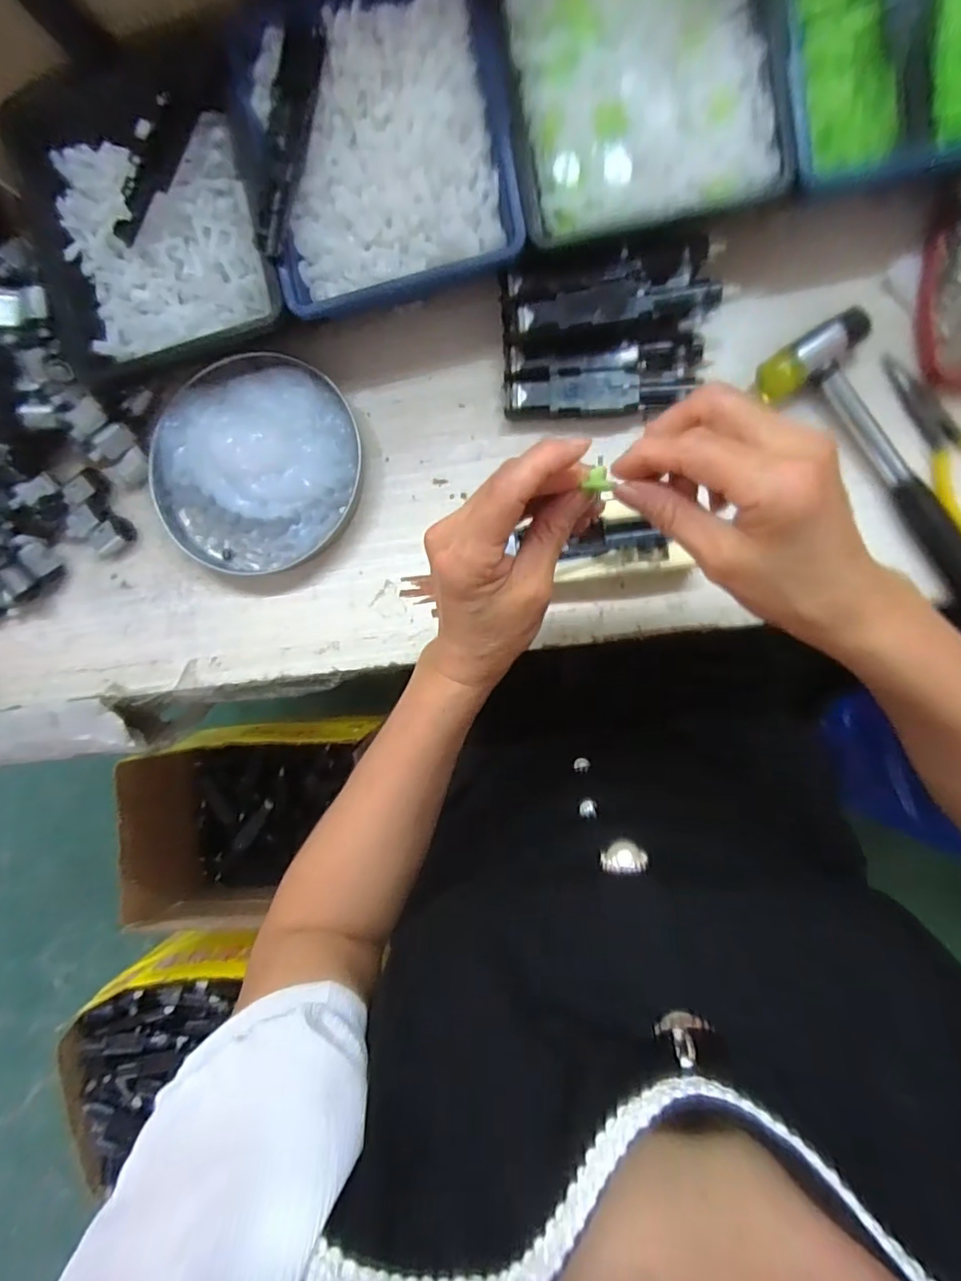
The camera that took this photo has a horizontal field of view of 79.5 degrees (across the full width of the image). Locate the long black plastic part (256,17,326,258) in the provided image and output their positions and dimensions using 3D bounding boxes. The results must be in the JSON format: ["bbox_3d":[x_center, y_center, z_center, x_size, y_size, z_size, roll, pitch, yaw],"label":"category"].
[{"bbox_3d":[-0.111,-0.284,0.330,0.022,0.019,0.119,15,91,7],"label":"long black plastic part"}]

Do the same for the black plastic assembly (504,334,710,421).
[{"bbox_3d":[0.076,-0.161,0.358,0.121,0.023,0.043,1,89,7],"label":"black plastic assembly"}]

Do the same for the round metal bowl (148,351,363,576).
[{"bbox_3d":[-0.153,-0.117,0.379,0.135,0.029,0.139,0,89,7],"label":"round metal bowl"}]

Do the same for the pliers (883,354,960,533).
[{"bbox_3d":[0.273,-0.112,0.337,0.044,0.009,0.124,-38,85,5],"label":"pliers"}]

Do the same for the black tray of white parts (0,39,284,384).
[{"bbox_3d":[-0.206,-0.262,0.355,0.151,0.040,0.164,-10,88,7],"label":"black tray of white parts"}]

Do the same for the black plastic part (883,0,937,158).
[{"bbox_3d":[0.216,-0.308,0.289,0.020,0.007,0.113,-12,102,6],"label":"black plastic part"}]

